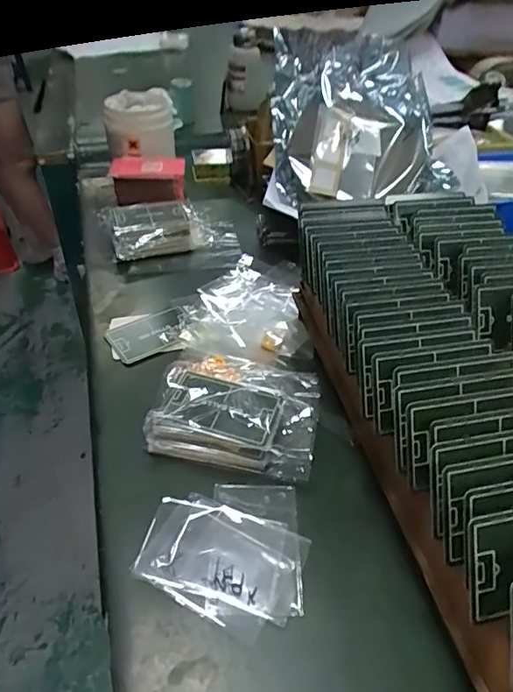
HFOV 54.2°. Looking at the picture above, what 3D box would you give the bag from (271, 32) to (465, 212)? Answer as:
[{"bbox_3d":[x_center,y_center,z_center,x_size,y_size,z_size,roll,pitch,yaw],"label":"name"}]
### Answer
[{"bbox_3d":[0.131,-0.300,0.675,0.208,0.064,0.262,-3,69,-5],"label":"bag"}]

